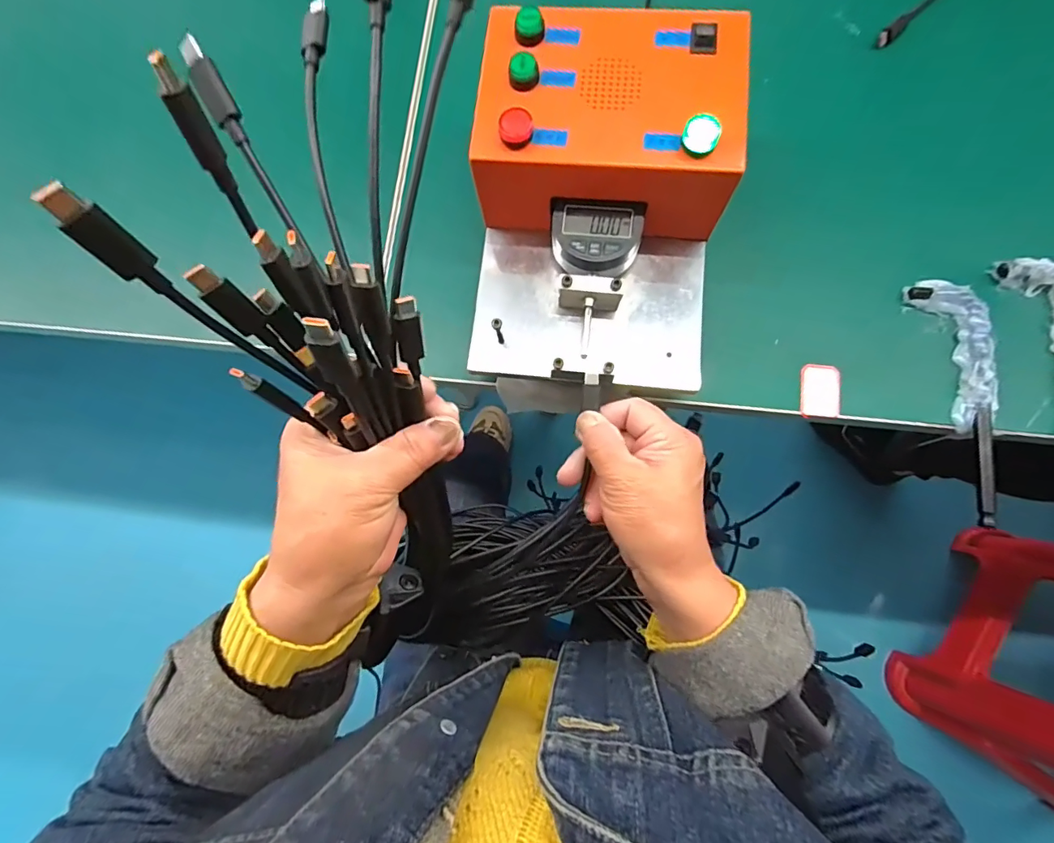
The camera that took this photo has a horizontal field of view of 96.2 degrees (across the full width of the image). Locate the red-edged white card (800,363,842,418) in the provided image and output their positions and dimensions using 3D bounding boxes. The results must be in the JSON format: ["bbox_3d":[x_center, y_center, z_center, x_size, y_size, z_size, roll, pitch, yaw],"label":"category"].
[{"bbox_3d":[0.197,-0.021,0.316,0.025,0.005,0.036,4,81,5],"label":"red-edged white card"}]

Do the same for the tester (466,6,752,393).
[{"bbox_3d":[0.044,-0.132,0.291,0.153,0.079,0.207,4,81,5],"label":"tester"}]

